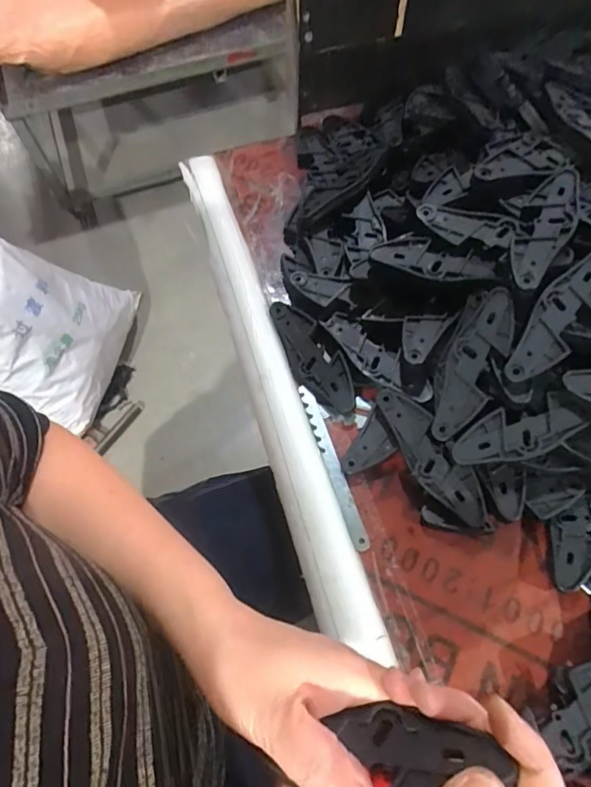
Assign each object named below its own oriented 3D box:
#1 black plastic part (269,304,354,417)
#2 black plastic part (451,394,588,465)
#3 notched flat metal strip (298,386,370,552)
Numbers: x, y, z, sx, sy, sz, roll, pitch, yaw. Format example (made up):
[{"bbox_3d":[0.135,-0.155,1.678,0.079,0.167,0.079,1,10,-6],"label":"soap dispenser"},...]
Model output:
[{"bbox_3d":[0.015,-0.036,0.435,0.044,0.011,0.122,-21,67,-8],"label":"black plastic part"},{"bbox_3d":[0.168,0.034,0.370,0.097,0.026,0.039,-17,69,-3],"label":"black plastic part"},{"bbox_3d":[0.032,0.060,0.403,0.013,0.010,0.142,-18,67,-7],"label":"notched flat metal strip"}]

